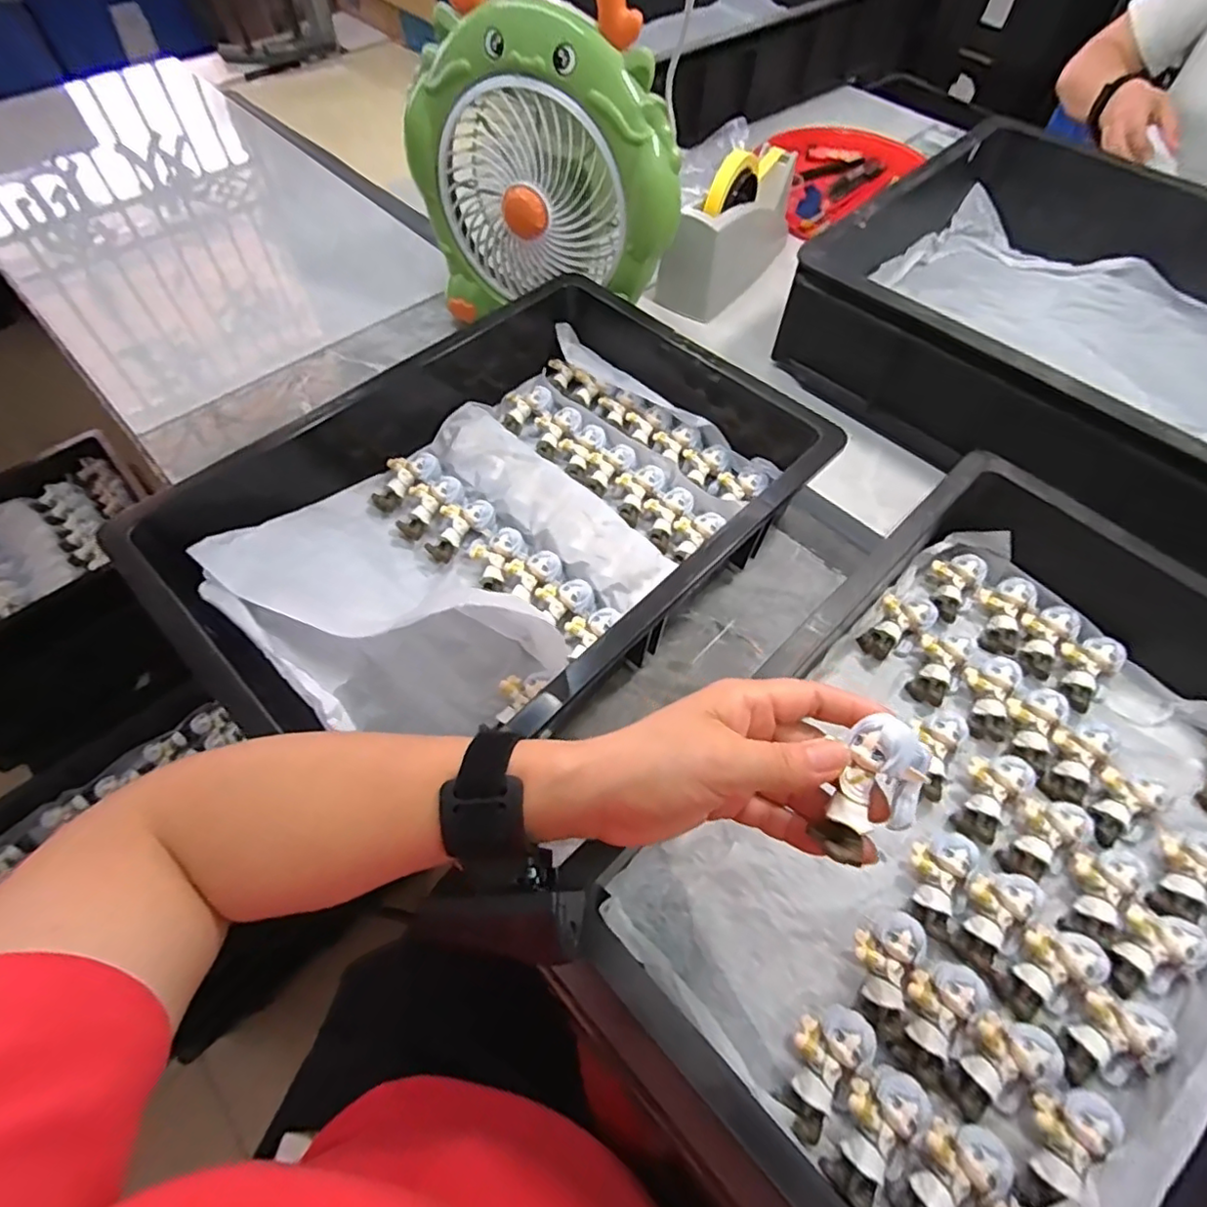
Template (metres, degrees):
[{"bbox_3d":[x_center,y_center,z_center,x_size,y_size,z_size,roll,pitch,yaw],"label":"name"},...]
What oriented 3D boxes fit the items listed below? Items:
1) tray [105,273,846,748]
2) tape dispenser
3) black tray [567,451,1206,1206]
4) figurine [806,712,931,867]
[{"bbox_3d":[-0.058,-0.093,0.487,0.339,0.094,0.450,37,65,19],"label":"tray"},{"bbox_3d":[0.147,-0.428,0.677,0.075,0.122,0.212,33,64,17],"label":"tape dispenser"},{"bbox_3d":[0.236,0.135,0.364,0.461,0.102,0.313,-40,68,-22],"label":"black tray"},{"bbox_3d":[0.115,0.080,0.256,0.033,0.028,0.060,28,97,17],"label":"figurine"}]

